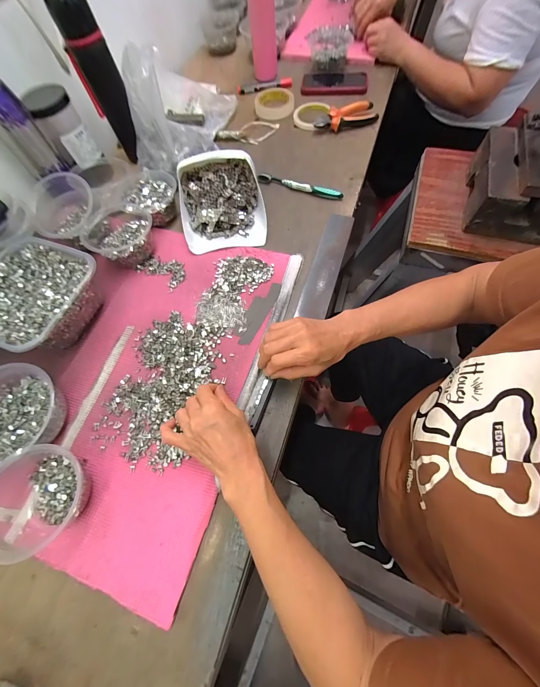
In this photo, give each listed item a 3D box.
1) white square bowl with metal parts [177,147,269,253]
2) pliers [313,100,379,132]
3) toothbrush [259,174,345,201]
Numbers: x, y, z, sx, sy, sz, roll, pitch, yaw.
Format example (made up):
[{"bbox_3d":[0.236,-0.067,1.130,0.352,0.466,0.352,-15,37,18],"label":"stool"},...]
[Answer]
[{"bbox_3d":[-0.092,-0.267,0.501,0.158,0.079,0.161,-10,65,1],"label":"white square bowl with metal parts"},{"bbox_3d":[0.176,-0.529,0.625,0.143,0.031,0.062,-21,66,-4],"label":"pliers"},{"bbox_3d":[0.060,-0.326,0.555,0.182,0.016,0.017,20,69,13],"label":"toothbrush"}]

